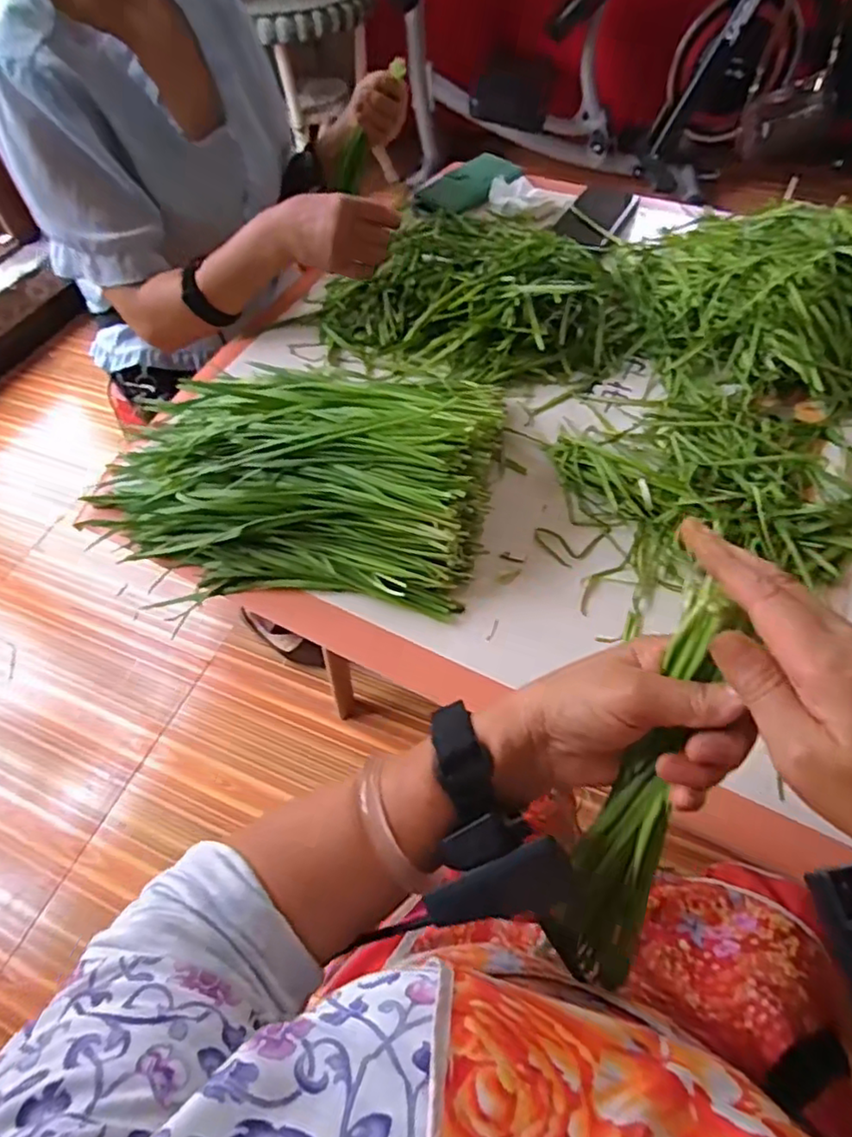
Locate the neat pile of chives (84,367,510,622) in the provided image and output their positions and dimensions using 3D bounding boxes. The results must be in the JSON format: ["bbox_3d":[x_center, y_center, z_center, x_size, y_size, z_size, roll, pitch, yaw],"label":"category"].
[{"bbox_3d":[-0.122,-0.107,0.544,0.368,0.091,0.256,7,57,6],"label":"neat pile of chives"}]

